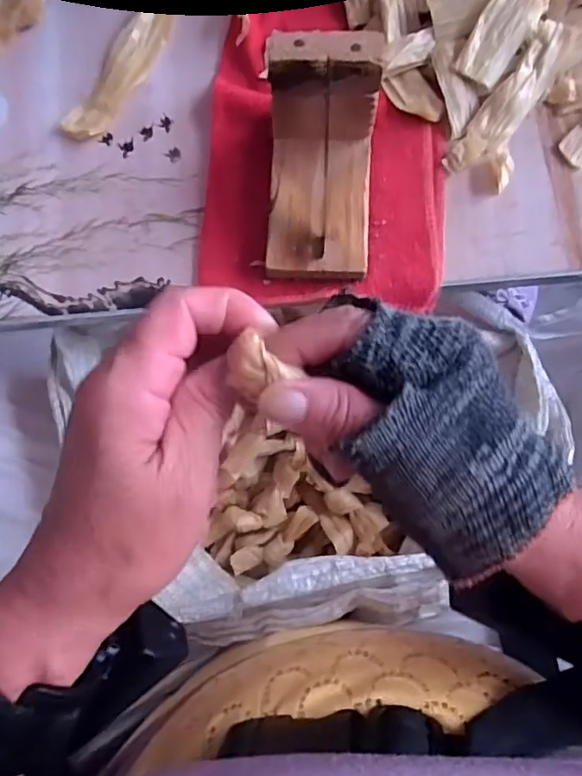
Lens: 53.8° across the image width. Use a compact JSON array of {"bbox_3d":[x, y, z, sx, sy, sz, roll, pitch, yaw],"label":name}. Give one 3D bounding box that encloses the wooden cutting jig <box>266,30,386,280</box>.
[{"bbox_3d":[0.018,-0.124,0.318,0.059,0.071,0.102,1,77,1],"label":"wooden cutting jig"}]

